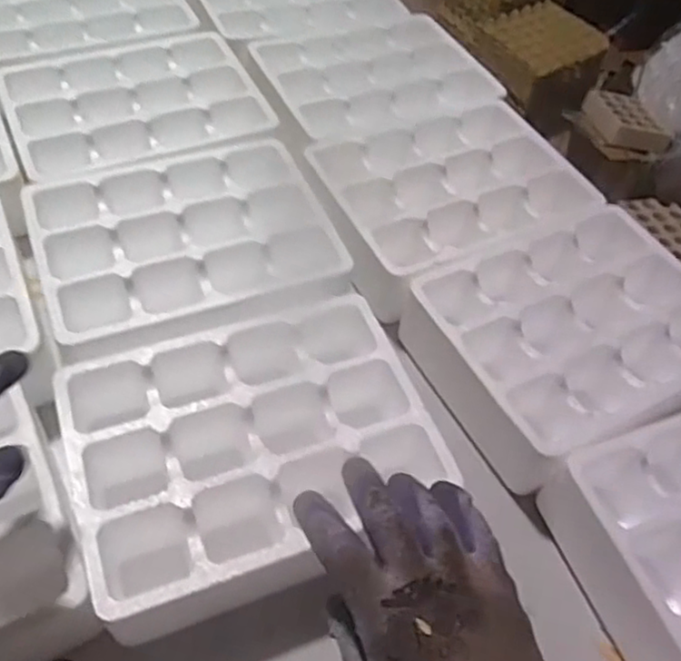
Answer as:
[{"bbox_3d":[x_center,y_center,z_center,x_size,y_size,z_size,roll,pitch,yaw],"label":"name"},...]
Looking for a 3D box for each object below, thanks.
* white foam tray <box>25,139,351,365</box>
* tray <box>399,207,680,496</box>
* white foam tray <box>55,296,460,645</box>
[{"bbox_3d":[-0.131,-0.078,0.569,0.232,0.027,0.194,-14,55,-16],"label":"white foam tray"},{"bbox_3d":[0.194,0.007,0.572,0.249,0.069,0.188,-21,59,-21],"label":"tray"},{"bbox_3d":[-0.064,0.085,0.485,0.241,0.063,0.184,-17,56,-18],"label":"white foam tray"}]

